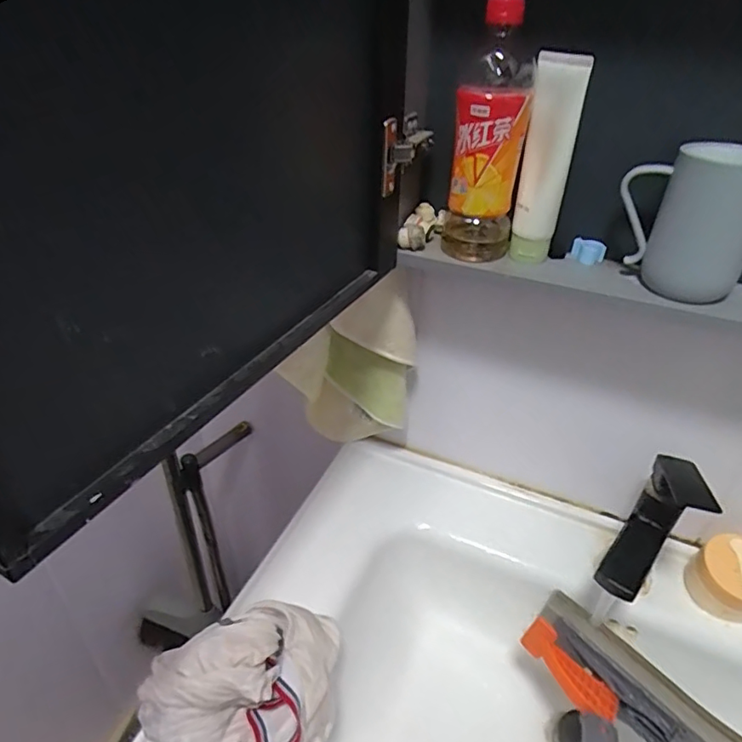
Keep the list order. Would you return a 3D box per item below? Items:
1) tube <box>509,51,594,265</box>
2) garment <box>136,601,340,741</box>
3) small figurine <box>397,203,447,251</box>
[{"bbox_3d":[0.156,-0.187,0.485,0.044,0.165,0.048,10,39,9],"label":"tube"},{"bbox_3d":[-0.106,0.291,0.487,0.186,0.073,0.162,-22,45,-28],"label":"garment"},{"bbox_3d":[0.052,-0.148,0.552,0.029,0.024,0.075,20,41,20],"label":"small figurine"}]

